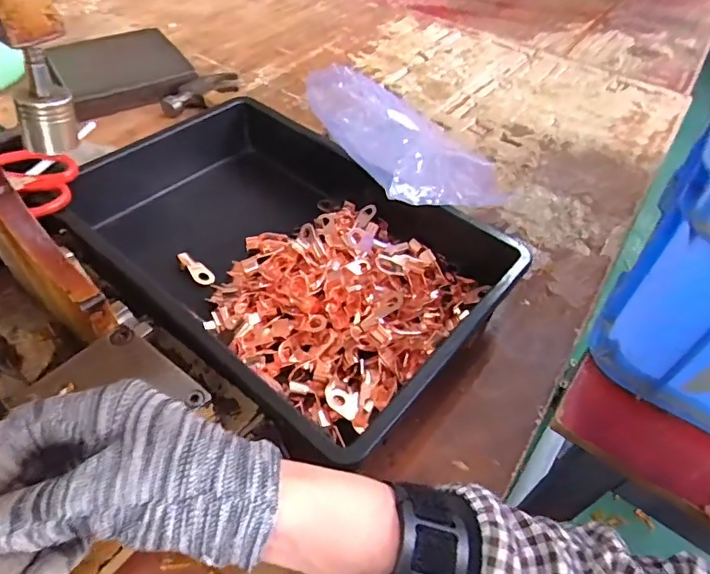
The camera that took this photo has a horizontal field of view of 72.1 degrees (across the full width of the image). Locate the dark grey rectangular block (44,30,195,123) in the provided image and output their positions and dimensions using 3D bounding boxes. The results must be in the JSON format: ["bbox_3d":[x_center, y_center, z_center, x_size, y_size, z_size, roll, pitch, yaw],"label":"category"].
[{"bbox_3d":[-0.319,-0.296,0.668,0.163,0.036,0.172,-25,56,-24],"label":"dark grey rectangular block"}]

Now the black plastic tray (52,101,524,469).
[{"bbox_3d":[-0.079,-0.054,0.453,0.415,0.061,0.264,34,55,23],"label":"black plastic tray"}]

